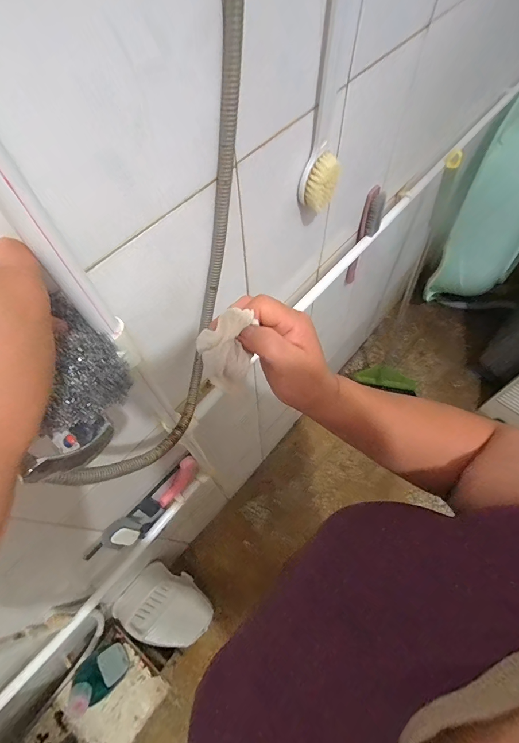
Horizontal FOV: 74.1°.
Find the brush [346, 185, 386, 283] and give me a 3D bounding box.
[{"bbox_3d":[0.223,-0.275,0.738,0.038,0.243,0.022,4,63,4],"label":"brush"}]

